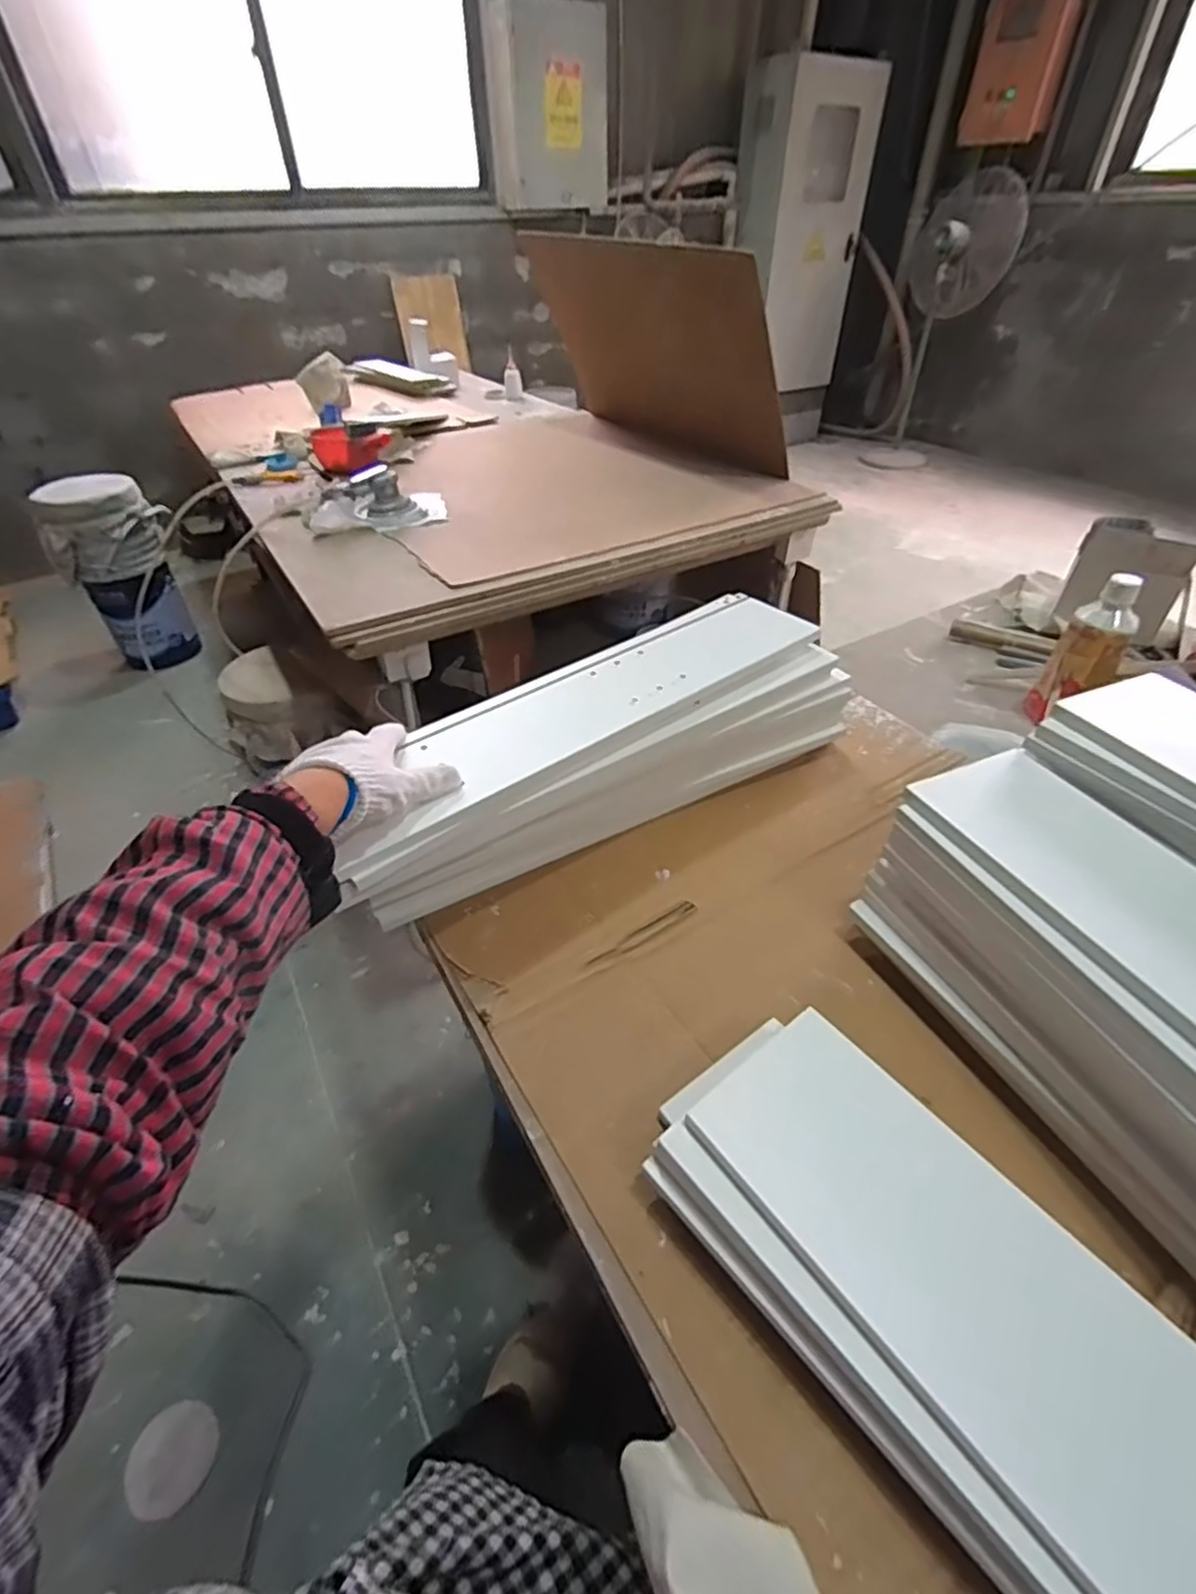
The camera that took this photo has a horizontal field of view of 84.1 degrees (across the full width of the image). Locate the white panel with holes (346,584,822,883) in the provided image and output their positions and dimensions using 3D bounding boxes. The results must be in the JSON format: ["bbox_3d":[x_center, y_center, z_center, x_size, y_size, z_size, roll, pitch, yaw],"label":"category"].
[{"bbox_3d":[0.001,-0.092,0.641,0.539,0.019,0.132,-32,50,-29],"label":"white panel with holes"}]

